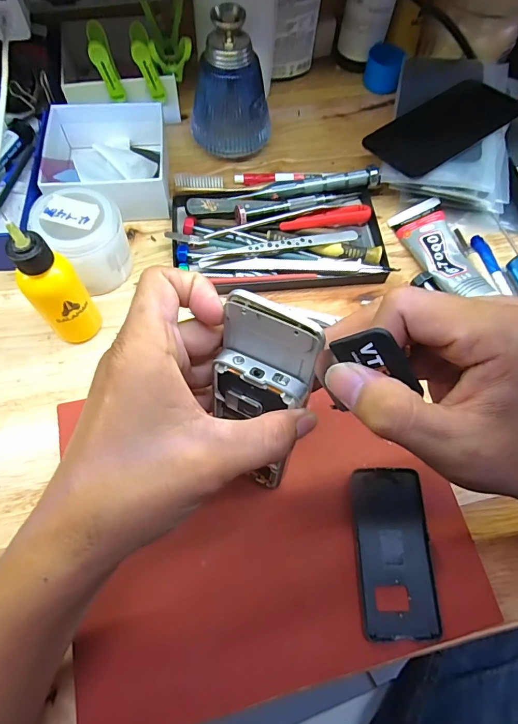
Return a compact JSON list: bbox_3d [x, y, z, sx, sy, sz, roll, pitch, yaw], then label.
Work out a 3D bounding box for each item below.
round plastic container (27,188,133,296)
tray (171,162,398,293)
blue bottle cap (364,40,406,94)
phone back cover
[{"bbox_3d":[-0.131,-0.089,0.314,0.060,0.056,0.058,1,66,-2],"label":"round plastic container"},{"bbox_3d":[0.018,-0.108,0.347,0.174,0.029,0.101,-7,66,-6],"label":"tray"},{"bbox_3d":[0.133,-0.313,0.442,0.037,0.034,0.046,17,66,5],"label":"blue bottle cap"},{"bbox_3d":[0.084,0.116,0.256,0.045,0.007,0.096,-1,66,-3],"label":"phone back cover"}]

